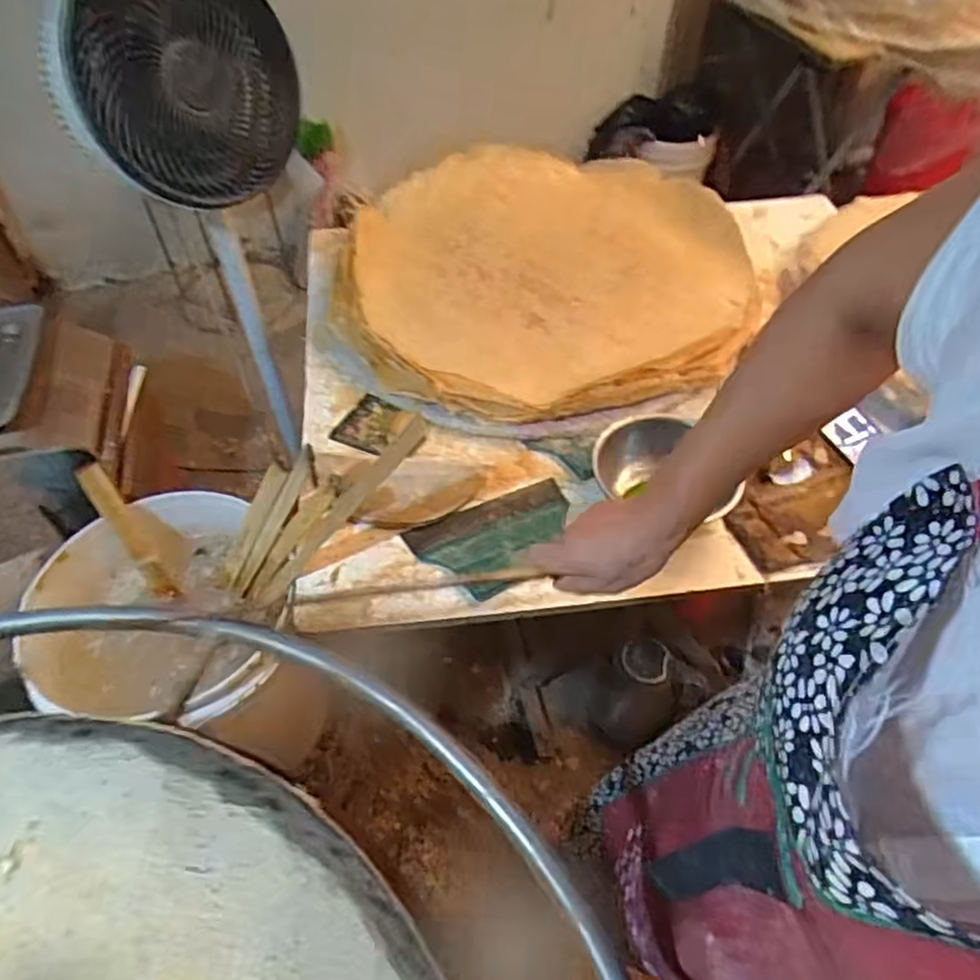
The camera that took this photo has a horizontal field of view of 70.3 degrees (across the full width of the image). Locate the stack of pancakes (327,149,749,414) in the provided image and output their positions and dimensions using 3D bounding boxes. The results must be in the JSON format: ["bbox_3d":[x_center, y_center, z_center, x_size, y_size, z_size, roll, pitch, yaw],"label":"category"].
[{"bbox_3d":[0.082,-0.343,1.047,0.593,0.056,0.606,1,51,1],"label":"stack of pancakes"}]

